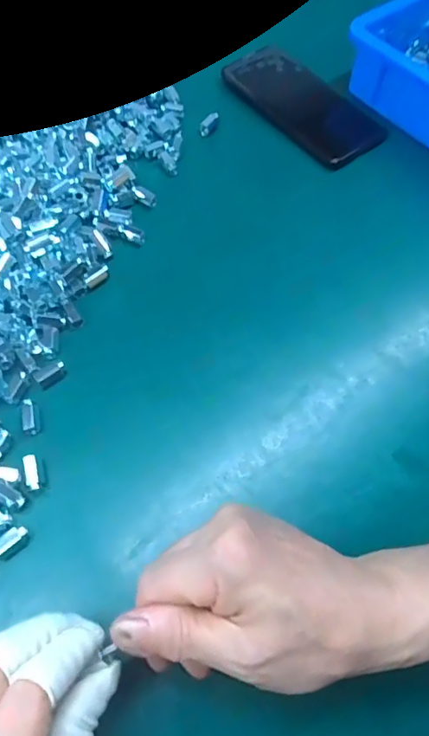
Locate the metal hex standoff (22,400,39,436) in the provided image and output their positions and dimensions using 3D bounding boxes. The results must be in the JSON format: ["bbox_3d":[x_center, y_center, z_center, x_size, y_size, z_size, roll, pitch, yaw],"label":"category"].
[{"bbox_3d":[-0.121,0.032,0.332,0.009,0.007,0.023,-9,64,-8],"label":"metal hex standoff"}]

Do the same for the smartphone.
[{"bbox_3d":[0.084,-0.251,0.481,0.069,0.015,0.158,-41,76,-7],"label":"smartphone"}]

